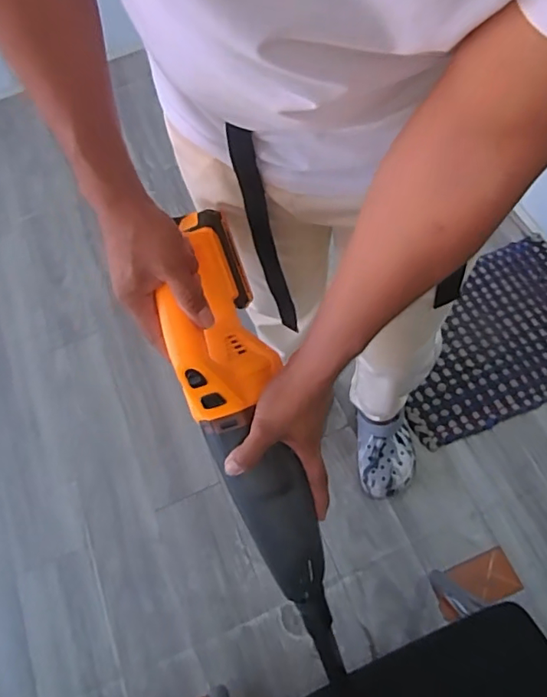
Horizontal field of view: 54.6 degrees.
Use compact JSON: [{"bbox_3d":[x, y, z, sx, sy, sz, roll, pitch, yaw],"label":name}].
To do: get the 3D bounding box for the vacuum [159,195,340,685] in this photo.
[{"bbox_3d":[-0.020,0.102,0.543,0.096,0.111,0.491,-18,95,-9],"label":"vacuum"}]

